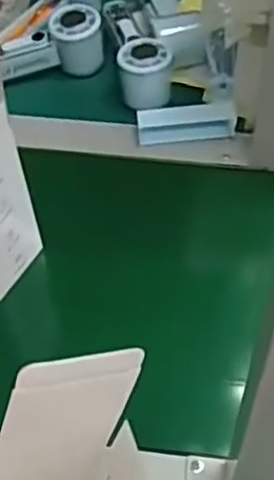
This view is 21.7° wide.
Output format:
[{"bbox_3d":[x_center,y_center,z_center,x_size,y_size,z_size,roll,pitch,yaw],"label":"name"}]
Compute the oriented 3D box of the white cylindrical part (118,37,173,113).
[{"bbox_3d":[0.009,-0.177,0.758,0.057,0.047,0.066,3,56,4],"label":"white cylindrical part"}]

